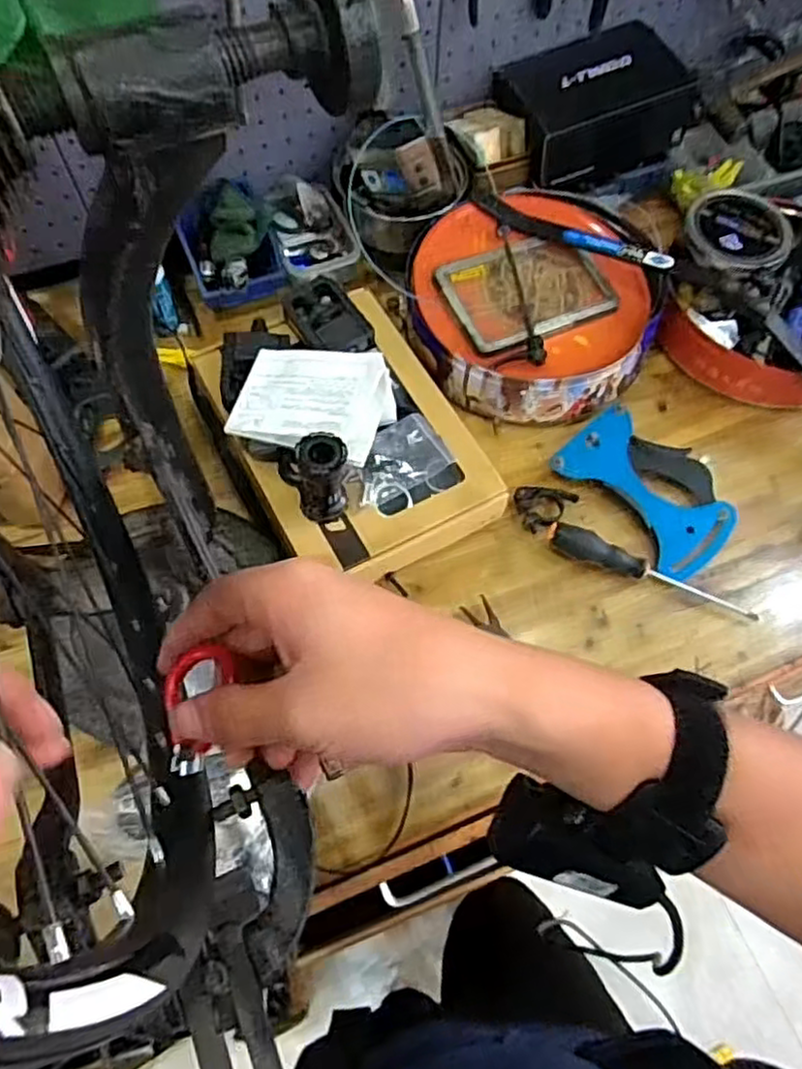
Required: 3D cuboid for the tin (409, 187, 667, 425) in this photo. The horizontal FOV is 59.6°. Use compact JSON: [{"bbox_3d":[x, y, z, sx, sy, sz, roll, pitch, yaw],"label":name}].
[{"bbox_3d":[0.159,-0.277,0.828,0.281,0.088,0.290,1,64,-1],"label":"tin"}]

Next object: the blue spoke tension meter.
[{"bbox_3d":[0.276,-0.053,0.771,0.128,0.028,0.192,-37,71,-17],"label":"blue spoke tension meter"}]

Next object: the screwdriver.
[{"bbox_3d":[0.263,0.036,0.729,0.226,0.037,0.027,17,65,7],"label":"screwdriver"}]

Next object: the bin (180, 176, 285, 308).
[{"bbox_3d":[-0.210,-0.354,0.855,0.105,0.063,0.131,-22,67,-11],"label":"bin"}]

